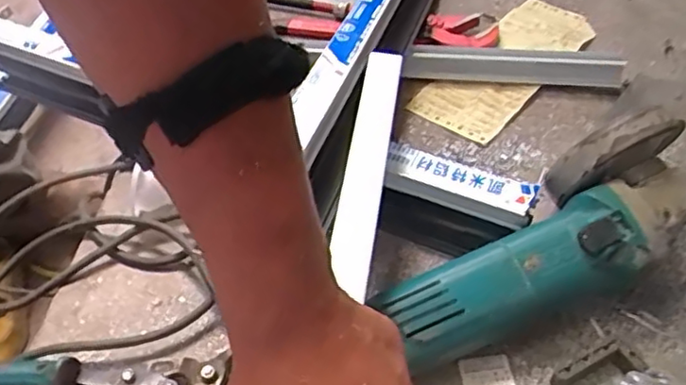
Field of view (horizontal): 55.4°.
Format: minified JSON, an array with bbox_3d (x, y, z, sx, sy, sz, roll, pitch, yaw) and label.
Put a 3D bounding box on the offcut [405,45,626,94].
[{"bbox_3d":[0.154,-0.115,0.600,0.190,0.034,0.025,7,50,10],"label":"offcut"}]

